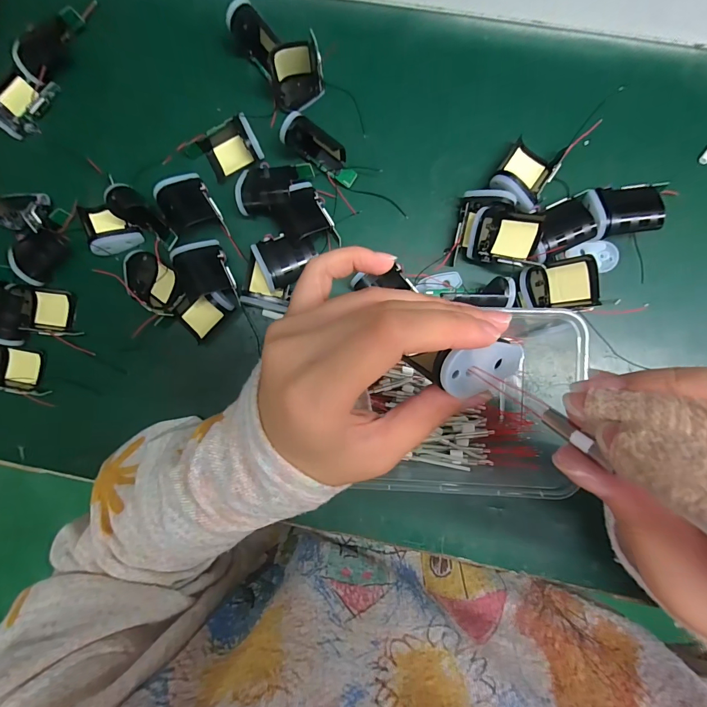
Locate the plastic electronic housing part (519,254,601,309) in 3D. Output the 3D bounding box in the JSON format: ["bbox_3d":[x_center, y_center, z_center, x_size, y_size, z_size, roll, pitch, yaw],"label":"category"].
[{"bbox_3d":[0.139,-0.045,0.249,0.024,0.040,0.033,-17,96,-37],"label":"plastic electronic housing part"}]

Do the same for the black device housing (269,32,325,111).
[{"bbox_3d":[-0.040,-0.196,0.262,0.038,0.038,0.021,-21,91,3],"label":"black device housing"}]

